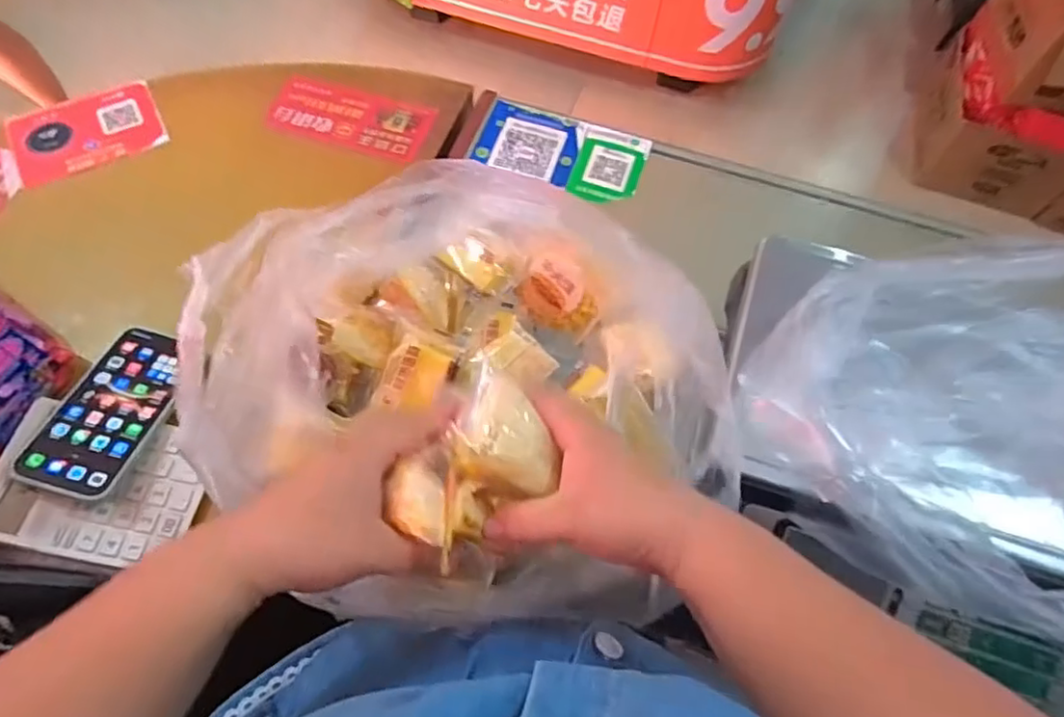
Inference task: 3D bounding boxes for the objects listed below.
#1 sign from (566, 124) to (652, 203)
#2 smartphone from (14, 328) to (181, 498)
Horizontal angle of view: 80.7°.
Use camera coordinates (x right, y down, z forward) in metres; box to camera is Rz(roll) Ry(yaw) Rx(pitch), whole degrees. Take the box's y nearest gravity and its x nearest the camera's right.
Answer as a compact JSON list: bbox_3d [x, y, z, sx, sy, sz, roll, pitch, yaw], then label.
[{"bbox_3d":[0.091,-0.230,0.744,0.080,0.008,0.108,15,68,5],"label":"sign"},{"bbox_3d":[-0.363,0.043,0.548,0.082,0.012,0.157,21,53,-1],"label":"smartphone"}]

